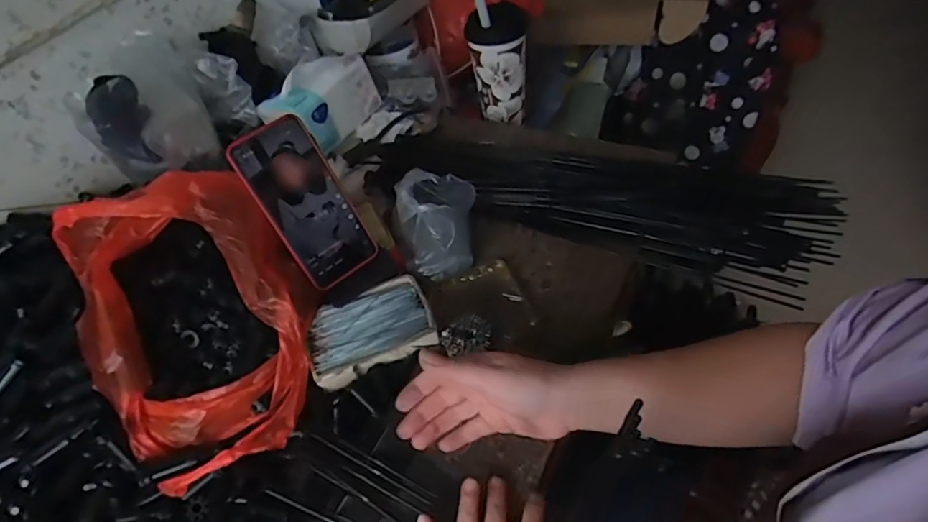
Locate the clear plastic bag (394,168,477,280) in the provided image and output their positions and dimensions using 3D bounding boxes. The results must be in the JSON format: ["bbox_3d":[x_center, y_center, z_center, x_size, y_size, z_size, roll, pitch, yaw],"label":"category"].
[{"bbox_3d":[-0.031,-0.050,0.615,0.086,0.072,0.119,-6,49,6],"label":"clear plastic bag"}]

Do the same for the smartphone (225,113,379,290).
[{"bbox_3d":[-0.153,-0.056,0.531,0.078,0.160,0.007,-36,21,-18],"label":"smartphone"}]

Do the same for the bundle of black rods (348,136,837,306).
[{"bbox_3d":[0.120,-0.100,0.653,0.576,0.067,0.172,18,55,24],"label":"bundle of black rods"}]

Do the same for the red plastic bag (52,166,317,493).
[{"bbox_3d":[-0.247,0.041,0.501,0.191,0.138,0.259,-26,50,-13],"label":"red plastic bag"}]

